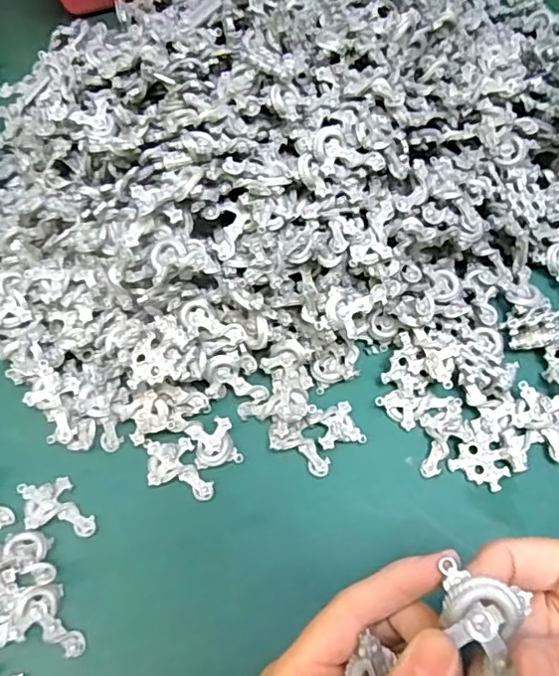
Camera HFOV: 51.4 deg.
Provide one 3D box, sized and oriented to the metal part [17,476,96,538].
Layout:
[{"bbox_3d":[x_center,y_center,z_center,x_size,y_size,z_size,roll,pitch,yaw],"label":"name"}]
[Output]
[{"bbox_3d":[-0.132,0.101,0.342,0.034,0.005,0.043,-23,67,-11],"label":"metal part"}]

